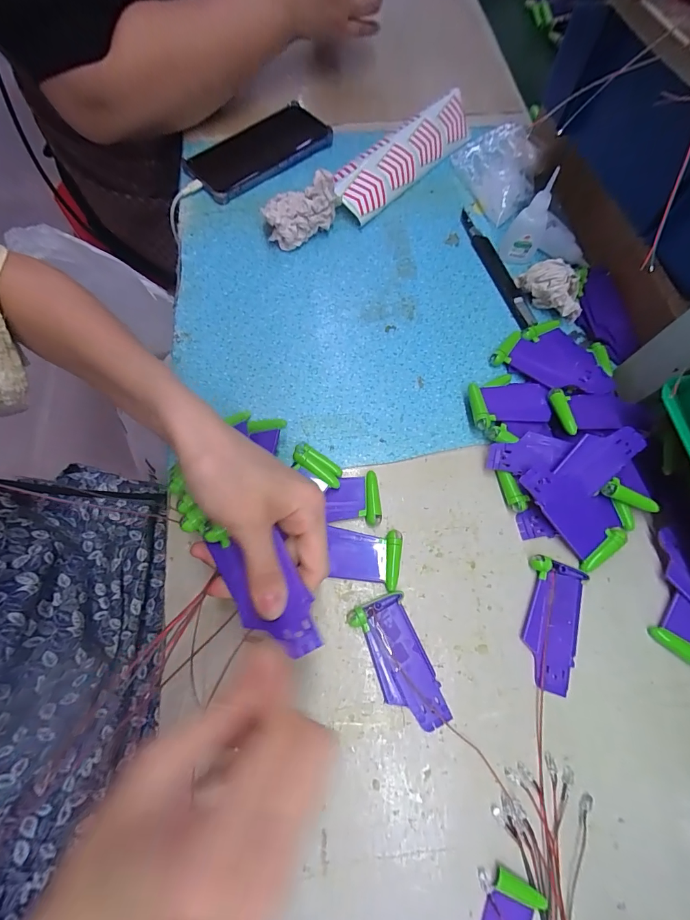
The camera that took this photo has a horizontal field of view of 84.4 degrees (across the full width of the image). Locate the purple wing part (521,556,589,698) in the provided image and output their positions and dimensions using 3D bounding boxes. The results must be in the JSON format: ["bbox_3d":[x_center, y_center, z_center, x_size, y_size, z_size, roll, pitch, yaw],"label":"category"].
[{"bbox_3d":[0.153,0.120,0.280,0.038,0.008,0.089,16,70,6],"label":"purple wing part"}]

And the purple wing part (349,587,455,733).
[{"bbox_3d":[0.038,0.143,0.268,0.041,0.012,0.088,-20,71,-8],"label":"purple wing part"}]

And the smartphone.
[{"bbox_3d":[-0.107,-0.370,0.454,0.166,0.015,0.091,-41,75,-14],"label":"smartphone"}]

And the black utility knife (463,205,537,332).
[{"bbox_3d":[0.160,-0.201,0.393,0.023,0.008,0.160,-15,70,-6],"label":"black utility knife"}]

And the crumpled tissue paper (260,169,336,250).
[{"bbox_3d":[-0.049,-0.262,0.398,0.079,0.047,0.050,-35,74,-13],"label":"crumpled tissue paper"}]

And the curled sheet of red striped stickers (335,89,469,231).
[{"bbox_3d":[0.066,-0.354,0.442,0.067,0.037,0.211,42,75,14],"label":"curled sheet of red striped stickers"}]

